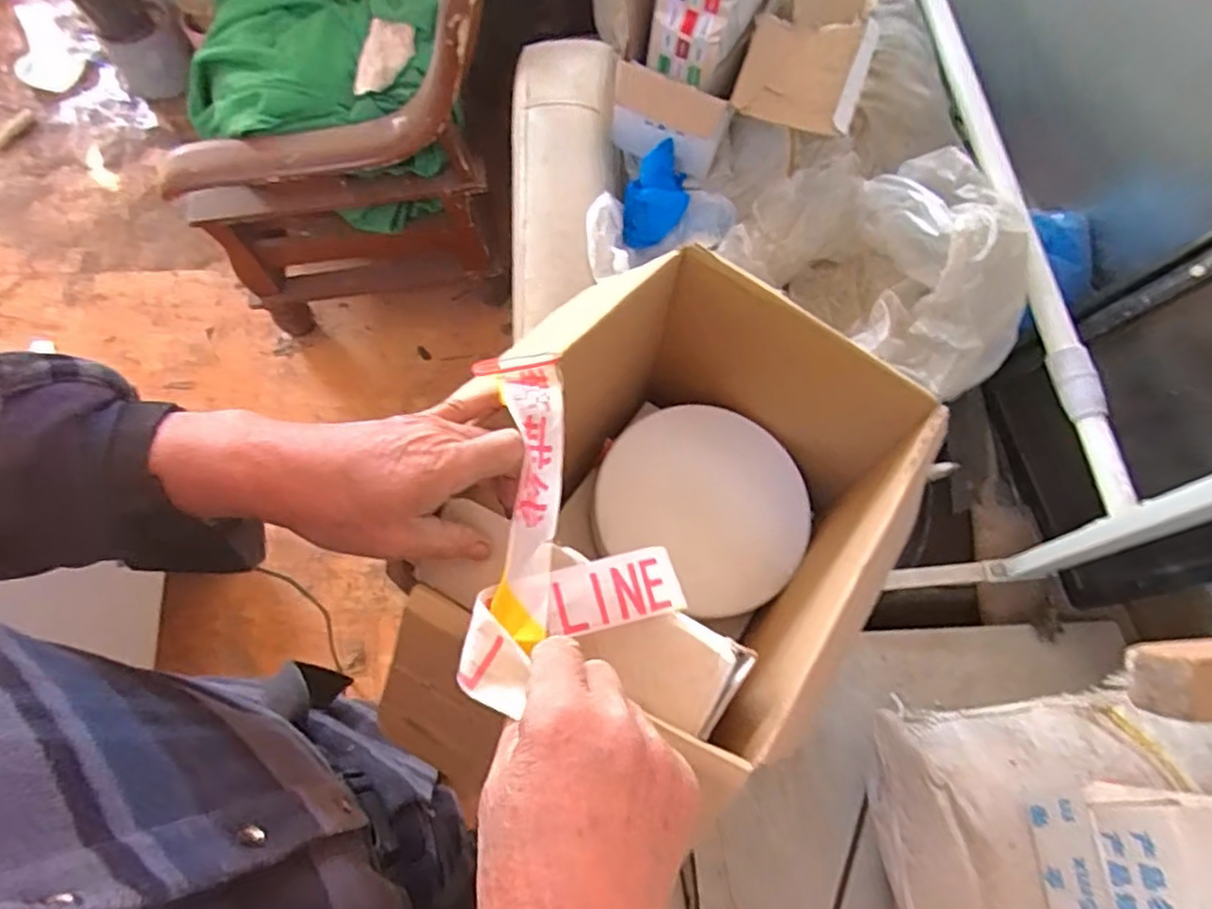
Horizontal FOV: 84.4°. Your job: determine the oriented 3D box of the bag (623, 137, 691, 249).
[{"bbox_3d":[0.070,-0.356,0.927,0.086,0.059,0.127,9,67,4],"label":"bag"}]

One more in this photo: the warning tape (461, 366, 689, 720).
[{"bbox_3d":[-0.023,0.029,0.390,0.113,0.055,0.224,-6,59,-2],"label":"warning tape"}]

